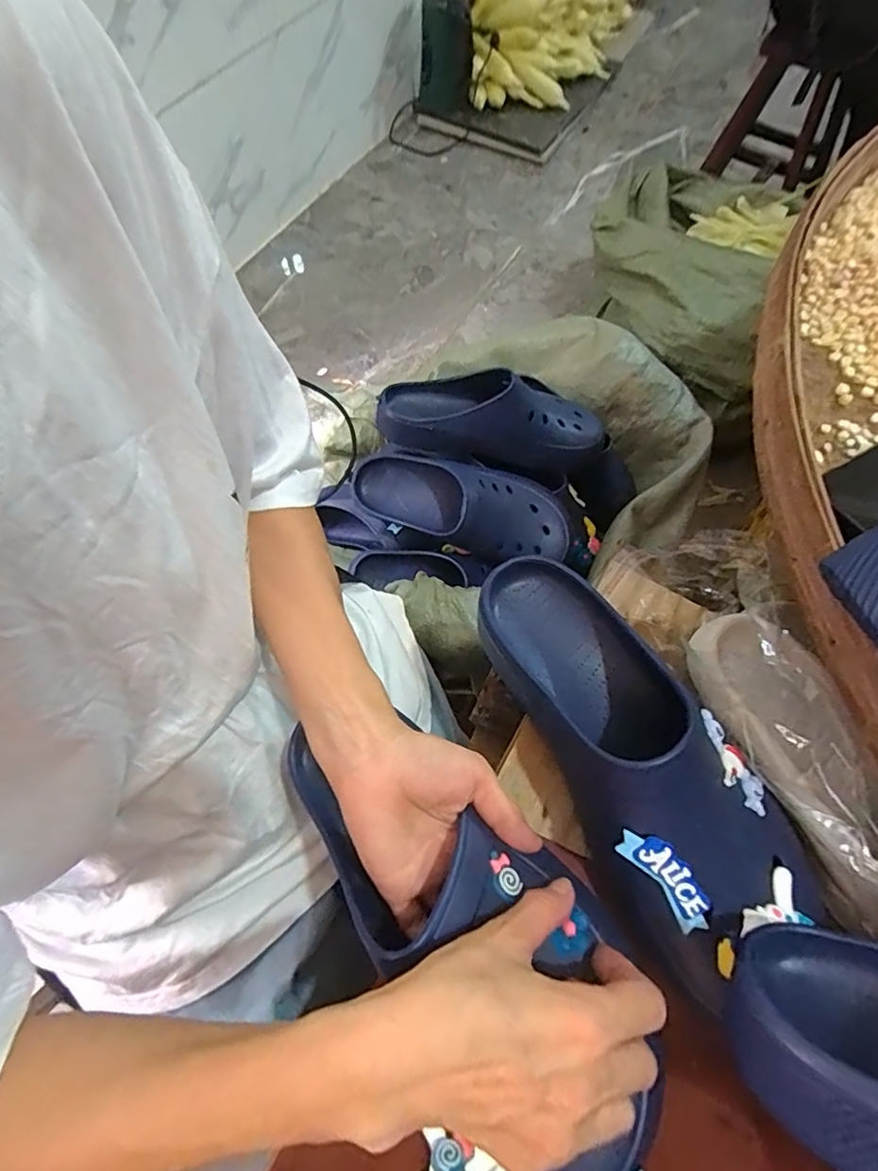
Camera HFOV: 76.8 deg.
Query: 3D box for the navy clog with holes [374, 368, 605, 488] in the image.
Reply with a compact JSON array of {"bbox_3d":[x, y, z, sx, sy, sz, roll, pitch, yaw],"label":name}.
[{"bbox_3d":[0.073,-0.220,0.743,0.294,0.082,0.134,14,66,7],"label":"navy clog with holes"}]

